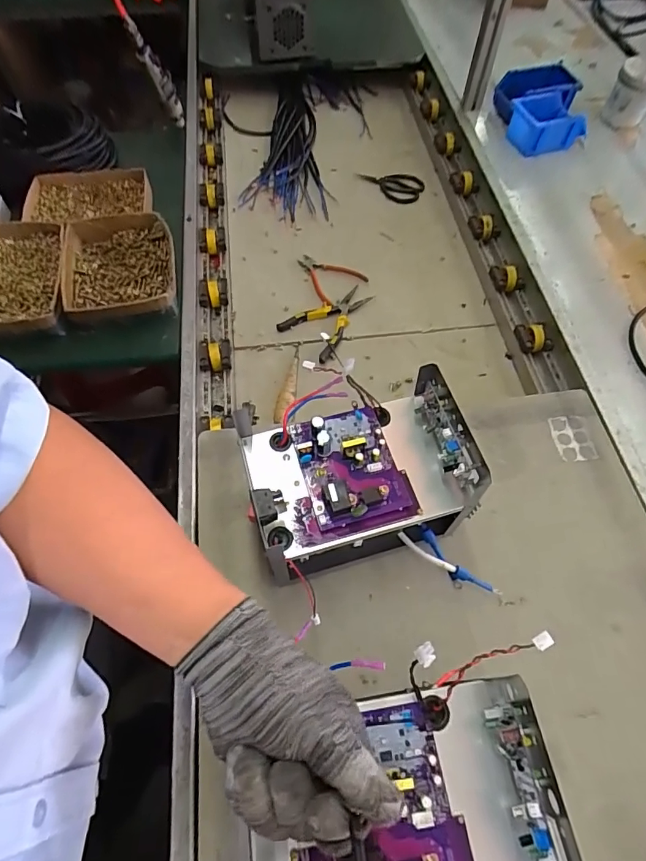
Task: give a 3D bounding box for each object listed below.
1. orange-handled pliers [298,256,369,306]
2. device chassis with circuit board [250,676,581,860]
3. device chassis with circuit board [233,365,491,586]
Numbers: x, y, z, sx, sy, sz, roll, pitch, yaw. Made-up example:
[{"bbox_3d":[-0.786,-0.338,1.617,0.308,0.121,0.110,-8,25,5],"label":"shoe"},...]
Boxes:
[{"bbox_3d":[0.026,-0.312,0.943,0.104,0.021,0.159,-19,63,-11],"label":"orange-handled pliers"},{"bbox_3d":[0.060,0.288,0.356,0.236,0.064,0.148,-5,61,-6],"label":"device chassis with circuit board"},{"bbox_3d":[0.035,0.059,0.547,0.240,0.172,0.153,-13,62,-10],"label":"device chassis with circuit board"}]

